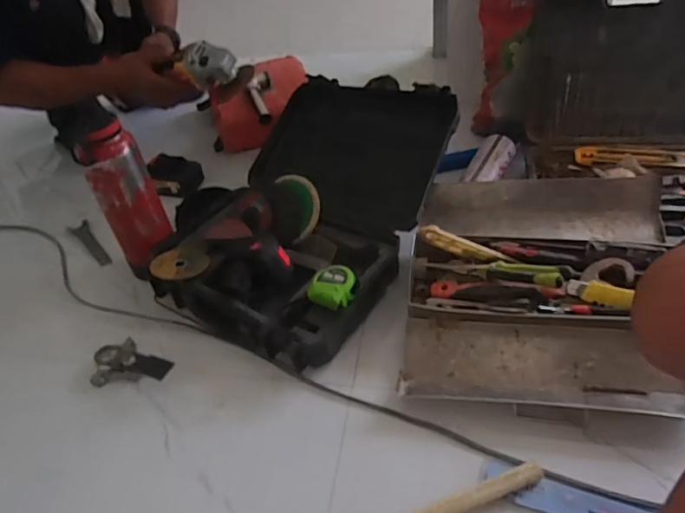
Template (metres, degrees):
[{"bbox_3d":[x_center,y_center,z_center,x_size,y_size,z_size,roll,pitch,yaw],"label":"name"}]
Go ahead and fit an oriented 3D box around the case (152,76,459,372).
[{"bbox_3d":[-0.060,-0.089,0.861,0.341,0.200,0.478,15,46,23],"label":"case"}]

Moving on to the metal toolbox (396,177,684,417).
[{"bbox_3d":[0.276,0.040,0.738,0.372,0.102,0.372,3,43,11],"label":"metal toolbox"}]

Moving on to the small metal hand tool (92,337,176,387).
[{"bbox_3d":[-0.297,0.156,0.742,0.147,0.031,0.075,-1,40,29],"label":"small metal hand tool"}]

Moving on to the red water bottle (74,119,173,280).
[{"bbox_3d":[-0.343,-0.091,0.828,0.089,0.223,0.078,-26,45,-18],"label":"red water bottle"}]

